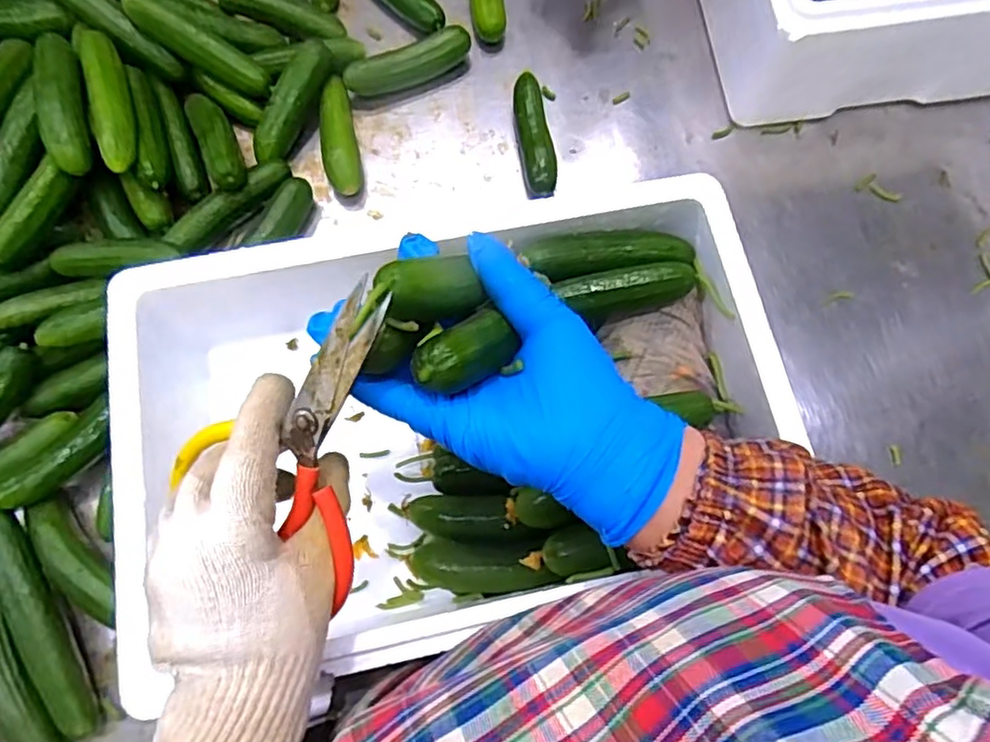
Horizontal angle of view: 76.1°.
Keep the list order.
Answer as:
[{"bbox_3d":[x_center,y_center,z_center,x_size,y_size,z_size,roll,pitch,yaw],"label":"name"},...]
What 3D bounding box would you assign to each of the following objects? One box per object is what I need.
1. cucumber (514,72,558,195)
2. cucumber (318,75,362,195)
[{"bbox_3d":[0.035,-0.211,0.567,0.029,0.027,0.108,-8,74,-4],"label":"cucumber"},{"bbox_3d":[-0.138,-0.206,0.558,0.030,0.031,0.108,-11,75,-5],"label":"cucumber"}]

